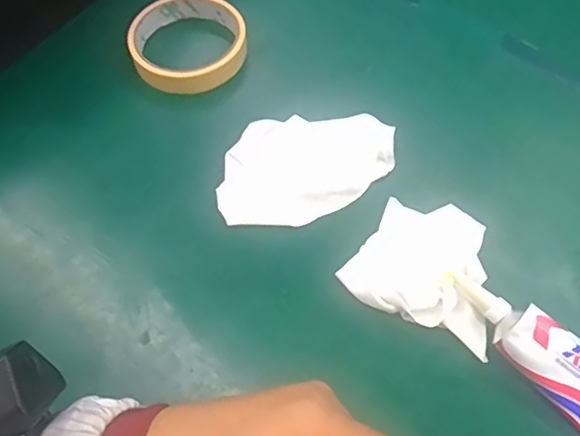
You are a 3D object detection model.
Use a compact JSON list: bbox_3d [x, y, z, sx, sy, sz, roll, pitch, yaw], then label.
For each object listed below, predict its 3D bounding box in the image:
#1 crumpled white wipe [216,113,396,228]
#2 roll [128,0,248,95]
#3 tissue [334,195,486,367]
[{"bbox_3d":[0.011,-0.035,0.378,0.121,0.016,0.072,-13,62,-7],"label":"crumpled white wipe"},{"bbox_3d":[-0.077,-0.136,0.428,0.086,0.021,0.096,-4,62,-2],"label":"roll"},{"bbox_3d":[0.085,0.026,0.340,0.089,0.018,0.080,22,64,12],"label":"tissue"}]

